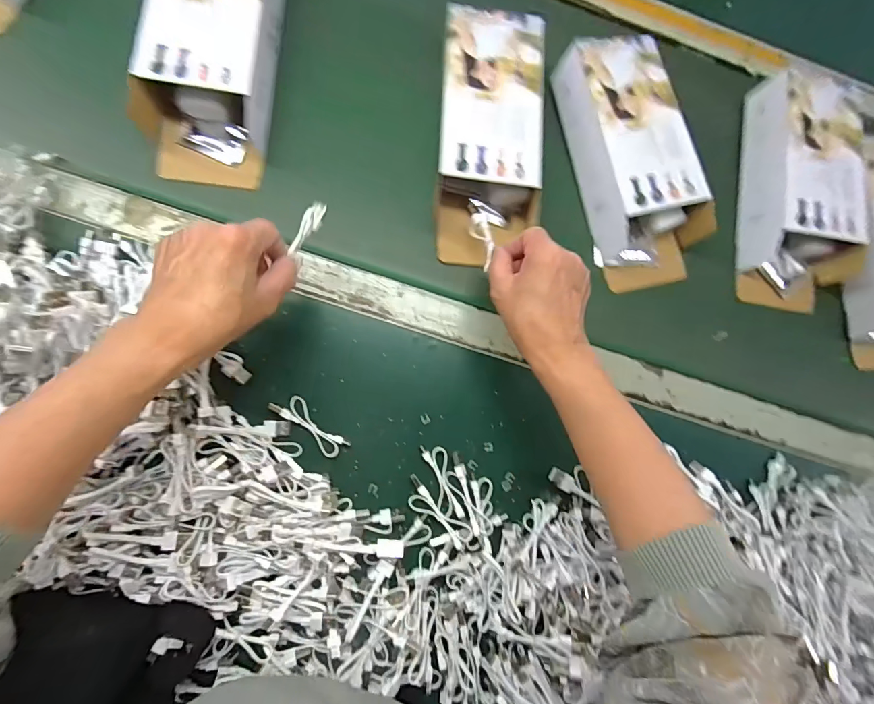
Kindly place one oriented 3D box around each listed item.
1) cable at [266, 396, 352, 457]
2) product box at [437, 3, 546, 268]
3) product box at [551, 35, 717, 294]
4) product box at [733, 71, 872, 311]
[{"bbox_3d":[-0.115,0.066,0.383,0.074,0.016,0.022,43,83,-1],"label":"cable"},{"bbox_3d":[0.053,-0.221,0.439,0.101,0.061,0.255,2,85,-6],"label":"product box"},{"bbox_3d":[0.212,-0.201,0.457,0.112,0.060,0.254,-13,87,-7],"label":"product box"},{"bbox_3d":[0.414,-0.180,0.475,0.109,0.054,0.247,8,85,-5],"label":"product box"}]

